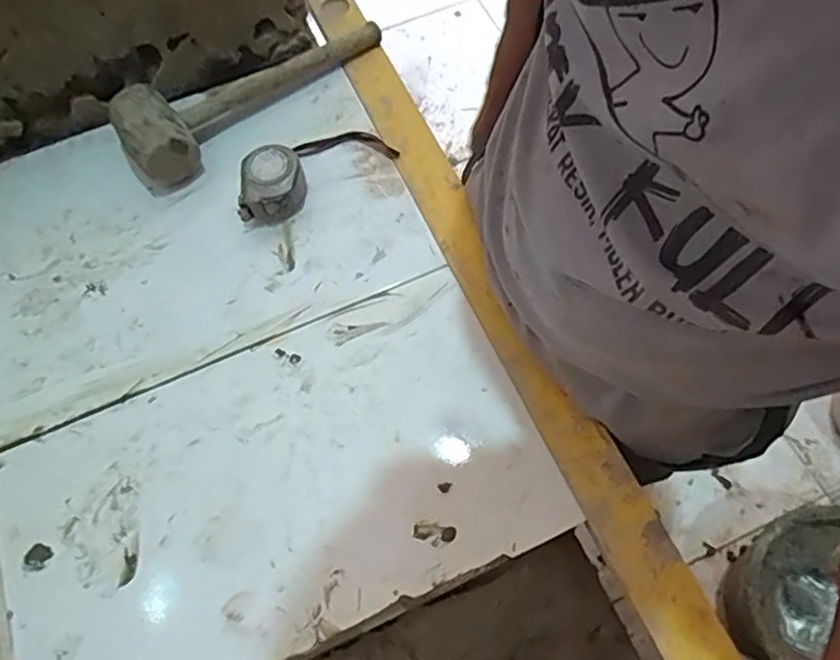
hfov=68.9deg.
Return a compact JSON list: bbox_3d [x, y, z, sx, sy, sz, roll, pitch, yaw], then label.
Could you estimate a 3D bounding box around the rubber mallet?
[{"bbox_3d":[-0.174,-0.258,0.624,0.293,0.063,0.087,-40,72,-13],"label":"rubber mallet"}]

